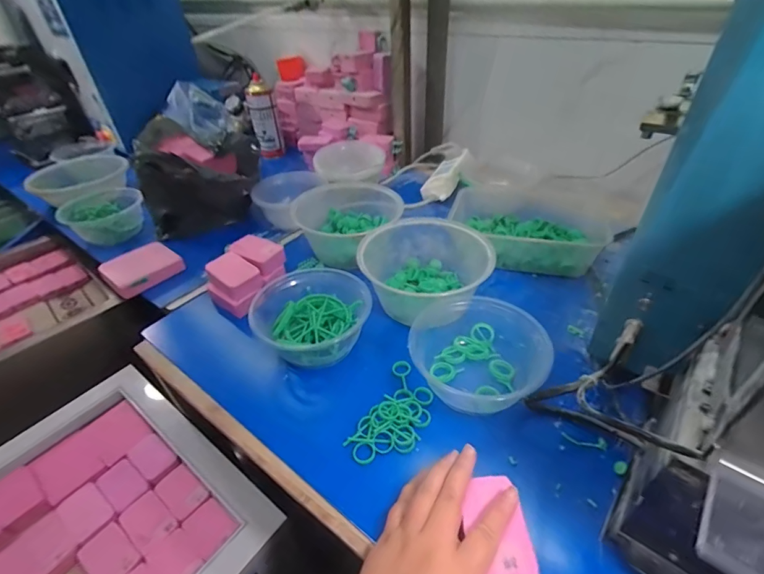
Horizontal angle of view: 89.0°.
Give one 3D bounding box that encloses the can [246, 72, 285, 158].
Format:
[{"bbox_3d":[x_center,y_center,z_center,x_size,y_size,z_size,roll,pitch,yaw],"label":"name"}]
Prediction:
[{"bbox_3d":[-0.281,-0.401,0.938,0.063,0.168,0.066,-15,40,-14],"label":"can"}]

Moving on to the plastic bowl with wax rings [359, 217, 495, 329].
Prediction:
[{"bbox_3d":[0.059,-0.028,0.514,0.164,0.061,0.155,12,41,18],"label":"plastic bowl with wax rings"}]

